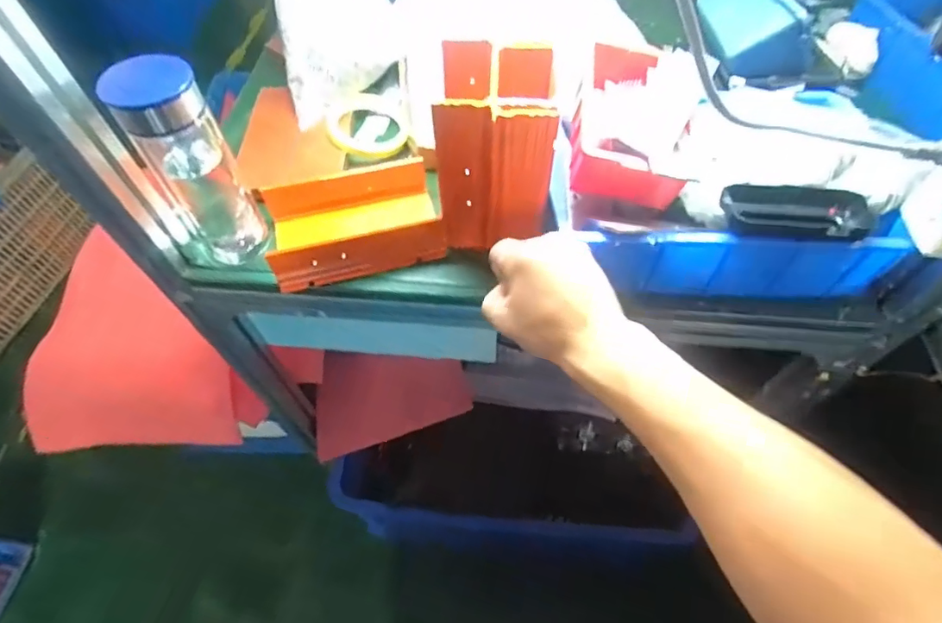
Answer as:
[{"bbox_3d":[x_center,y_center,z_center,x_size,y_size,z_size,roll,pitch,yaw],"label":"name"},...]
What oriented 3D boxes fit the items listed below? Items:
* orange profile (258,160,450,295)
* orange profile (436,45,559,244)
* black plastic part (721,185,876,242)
[{"bbox_3d":[-0.120,-0.093,0.518,0.165,0.046,0.110,-14,58,-8],"label":"orange profile"},{"bbox_3d":[0.023,-0.143,0.460,0.097,0.150,0.114,5,58,5],"label":"orange profile"},{"bbox_3d":[0.266,-0.083,0.416,0.111,0.019,0.050,4,58,4],"label":"black plastic part"}]

